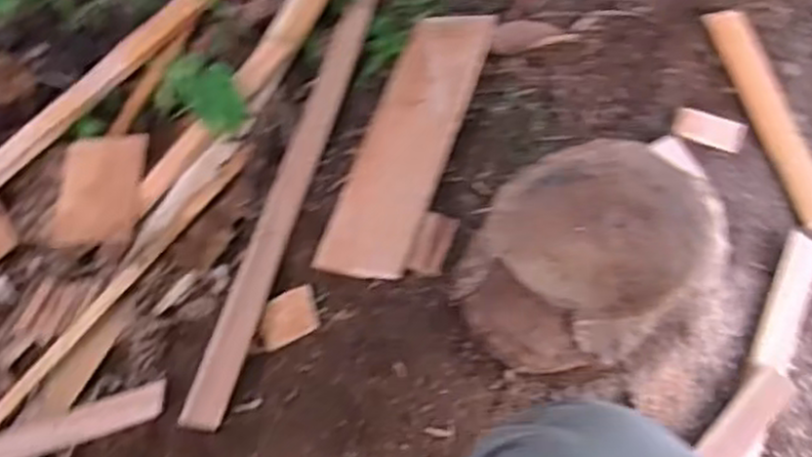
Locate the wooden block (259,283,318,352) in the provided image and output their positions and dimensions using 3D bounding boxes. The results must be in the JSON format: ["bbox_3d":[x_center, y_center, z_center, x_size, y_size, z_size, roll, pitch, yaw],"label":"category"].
[{"bbox_3d":[-0.130,0.098,0.847,0.066,0.006,0.054,-24,72,1],"label":"wooden block"}]

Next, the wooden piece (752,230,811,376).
[{"bbox_3d":[0.411,0.080,0.822,0.041,0.032,0.160,25,62,10],"label":"wooden piece"}]

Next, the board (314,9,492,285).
[{"bbox_3d":[0.005,-0.114,0.936,0.113,0.013,0.390,10,61,21],"label":"board"}]

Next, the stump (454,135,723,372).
[{"bbox_3d":[0.171,0.033,0.738,0.204,0.156,0.179,-35,68,-21],"label":"stump"}]

